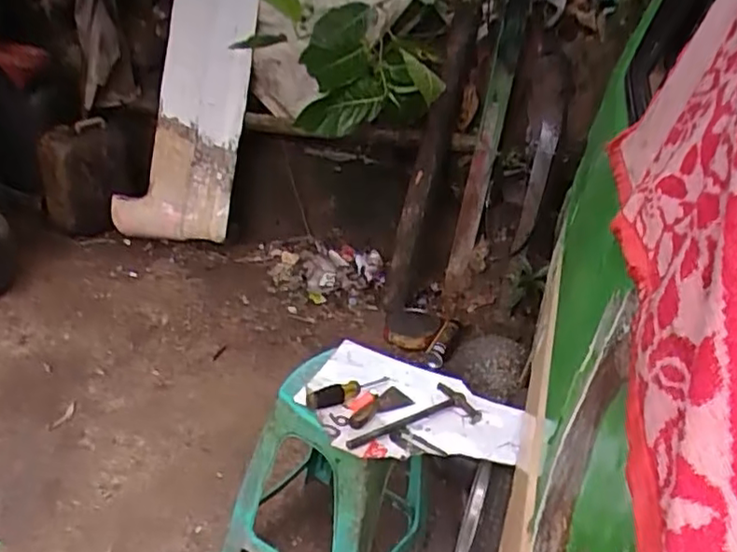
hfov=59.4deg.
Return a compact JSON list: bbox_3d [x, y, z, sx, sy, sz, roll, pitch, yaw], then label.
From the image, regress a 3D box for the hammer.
[{"bbox_3d":[0.076,0.247,1.141,0.260,0.018,0.092,-6,30,-28],"label":"hammer"}]

